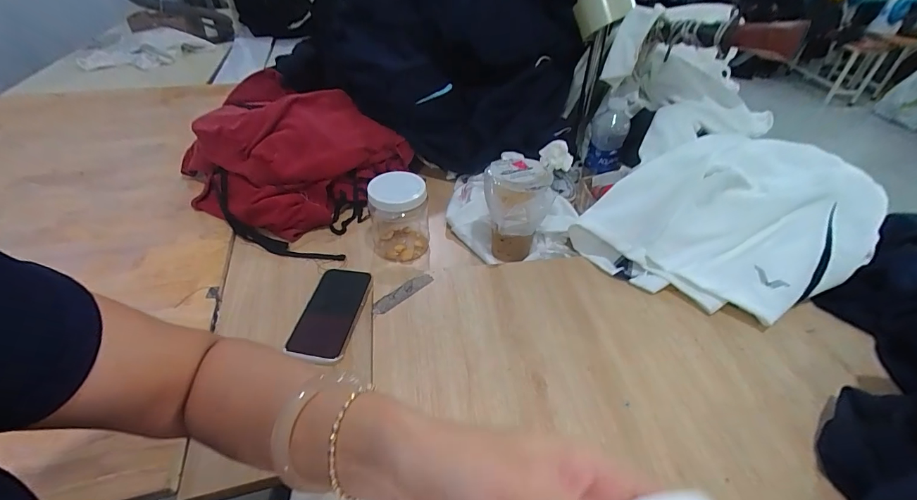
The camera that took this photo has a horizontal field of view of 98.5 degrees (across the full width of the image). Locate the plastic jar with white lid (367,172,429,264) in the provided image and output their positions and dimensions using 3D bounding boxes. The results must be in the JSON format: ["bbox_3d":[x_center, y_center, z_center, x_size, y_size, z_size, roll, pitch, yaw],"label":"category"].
[{"bbox_3d":[-0.103,-0.061,0.678,0.099,0.126,0.105,1,41,-1],"label":"plastic jar with white lid"}]

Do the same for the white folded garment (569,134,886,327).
[{"bbox_3d":[0.443,-0.050,0.614,0.458,0.127,0.270,-18,45,-21],"label":"white folded garment"}]

